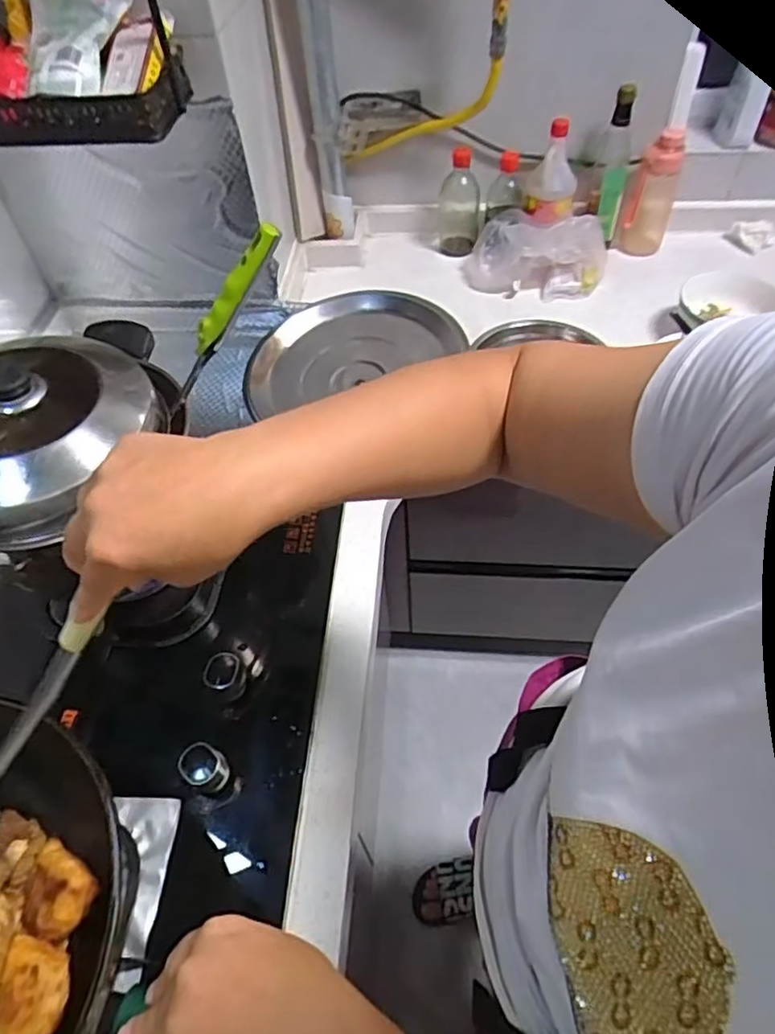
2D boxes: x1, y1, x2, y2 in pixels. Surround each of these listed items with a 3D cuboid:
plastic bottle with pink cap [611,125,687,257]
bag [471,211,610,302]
[{"bbox_3d":[0.504,-0.607,1.202,0.096,0.219,0.078,19,56,16],"label":"plastic bottle with pink cap"},{"bbox_3d":[0.288,-0.515,1.216,0.257,0.144,0.094,9,54,9],"label":"bag"}]

